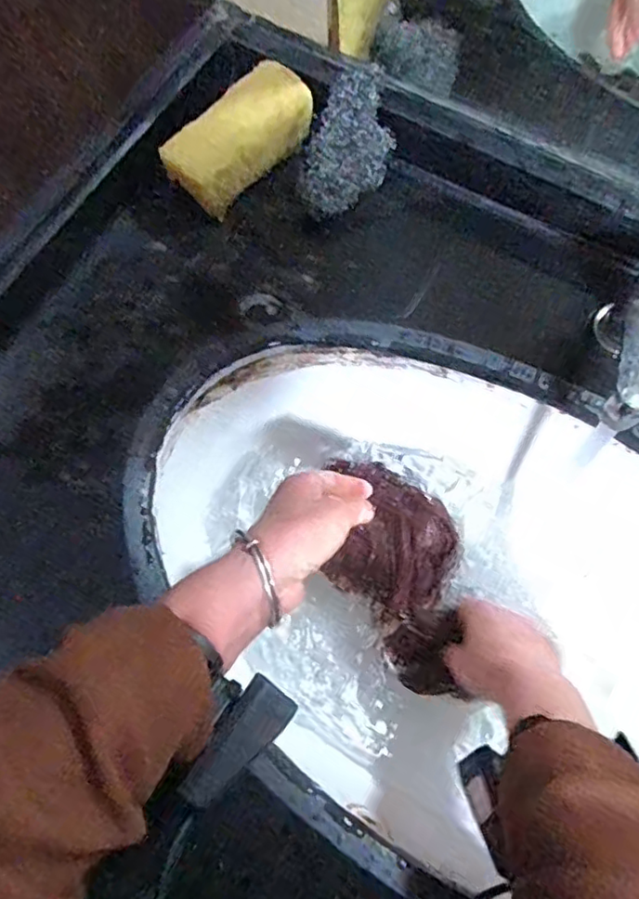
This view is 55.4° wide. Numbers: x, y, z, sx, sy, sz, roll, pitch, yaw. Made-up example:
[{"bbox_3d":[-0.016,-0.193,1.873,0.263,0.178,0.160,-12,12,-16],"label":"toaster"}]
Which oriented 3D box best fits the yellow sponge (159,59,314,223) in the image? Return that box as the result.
[{"bbox_3d":[-0.060,-0.242,0.479,0.119,0.049,0.056,-42,76,-10],"label":"yellow sponge"}]

